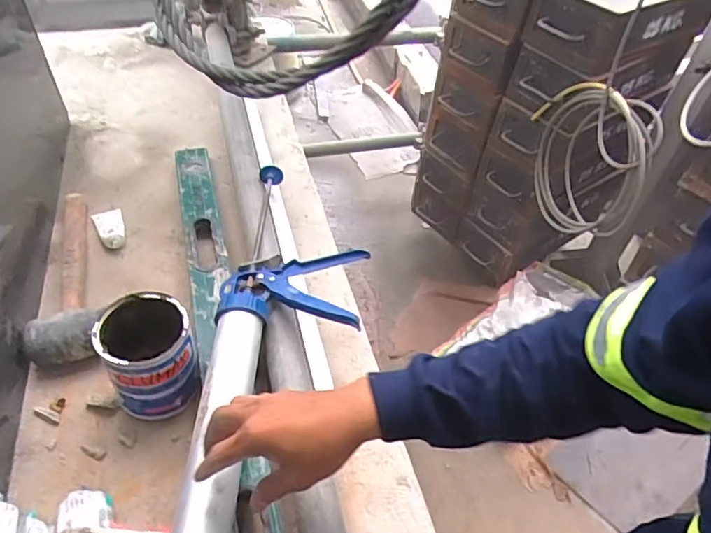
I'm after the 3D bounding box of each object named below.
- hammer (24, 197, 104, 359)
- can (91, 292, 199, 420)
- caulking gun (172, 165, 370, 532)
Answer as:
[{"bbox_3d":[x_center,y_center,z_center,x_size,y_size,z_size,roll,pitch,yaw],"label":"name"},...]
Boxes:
[{"bbox_3d":[-0.428,0.000,0.762,0.097,0.068,0.342,-16,50,-19],"label":"hammer"},{"bbox_3d":[-0.243,0.109,0.635,0.104,0.124,0.108,-10,49,-13],"label":"can"},{"bbox_3d":[-0.091,0.110,0.604,0.159,0.062,0.740,5,44,0],"label":"caulking gun"}]

